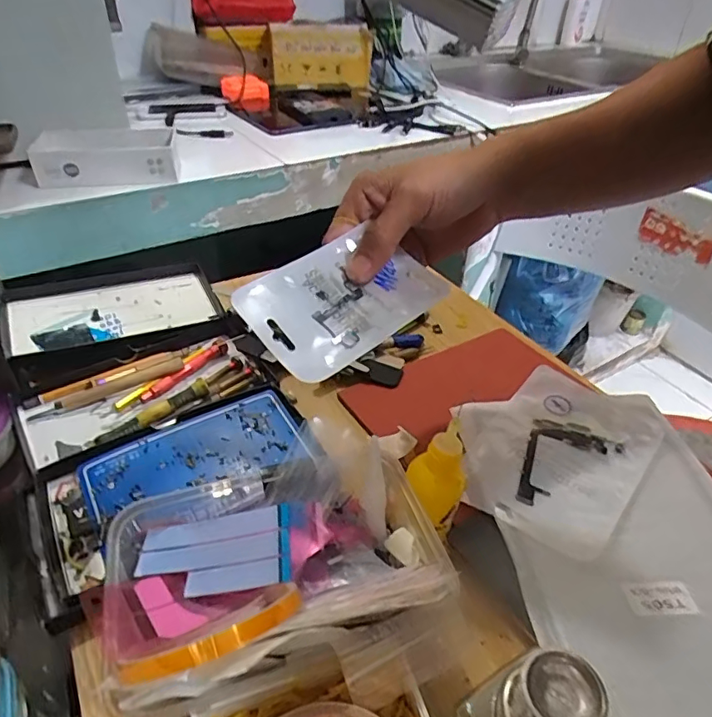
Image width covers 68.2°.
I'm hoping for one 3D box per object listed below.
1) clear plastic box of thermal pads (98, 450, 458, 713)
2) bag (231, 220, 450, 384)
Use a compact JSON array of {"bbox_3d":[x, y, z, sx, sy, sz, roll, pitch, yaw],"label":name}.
[{"bbox_3d":[-0.076,0.112,0.273,0.098,0.081,0.117,-13,42,-20],"label":"clear plastic box of thermal pads"},{"bbox_3d":[-0.008,-0.038,0.322,0.115,0.008,0.079,-35,68,-26],"label":"bag"}]

